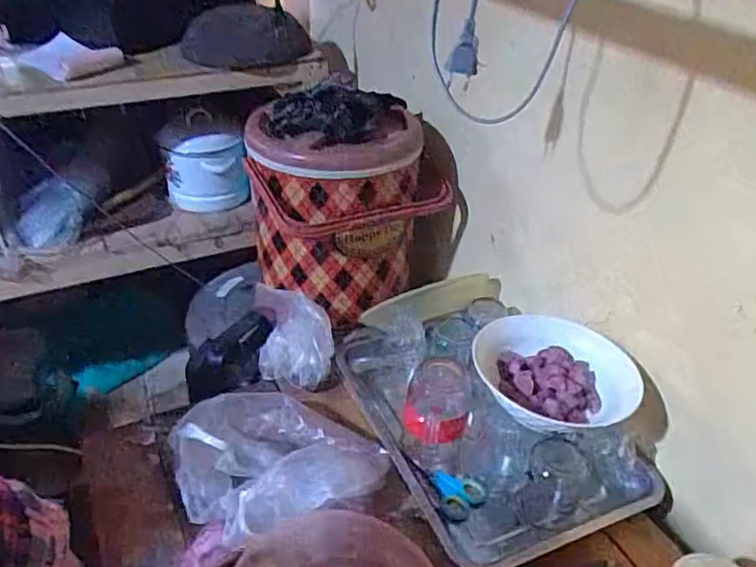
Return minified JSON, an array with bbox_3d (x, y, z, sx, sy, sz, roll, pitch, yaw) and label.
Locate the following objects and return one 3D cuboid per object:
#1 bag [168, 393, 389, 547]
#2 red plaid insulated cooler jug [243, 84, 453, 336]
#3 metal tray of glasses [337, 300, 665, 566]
[{"bbox_3d":[-0.116,0.183,0.724,0.227,0.081,0.184,-14,40,-23],"label":"bag"},{"bbox_3d":[-0.065,-0.135,1.042,0.275,0.304,0.254,-7,37,-14],"label":"red plaid insulated cooler jug"},{"bbox_3d":[0.132,0.162,0.806,0.266,0.133,0.392,-16,40,-25],"label":"metal tray of glasses"}]

